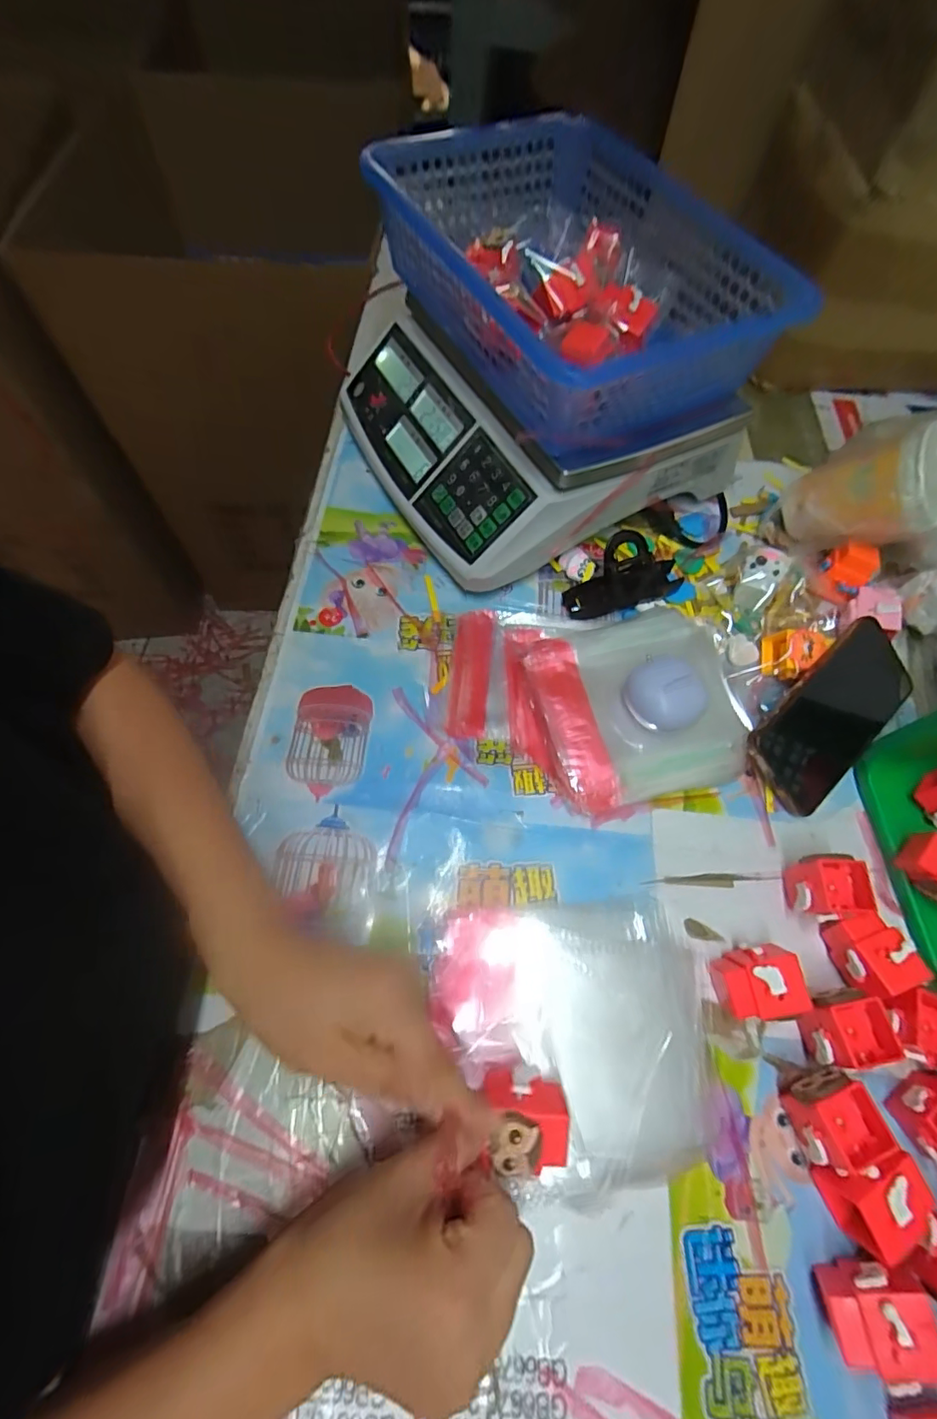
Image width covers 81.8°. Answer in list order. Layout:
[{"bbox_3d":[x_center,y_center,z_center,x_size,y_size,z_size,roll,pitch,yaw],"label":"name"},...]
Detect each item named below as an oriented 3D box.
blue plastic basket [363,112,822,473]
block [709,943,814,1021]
[{"bbox_3d":[0.079,-0.338,0.426,0.220,0.088,0.299,-26,69,-15],"label":"blue plastic basket"},{"bbox_3d":[0.180,0.171,0.338,0.041,0.040,0.039,-7,66,-7],"label":"block"}]

